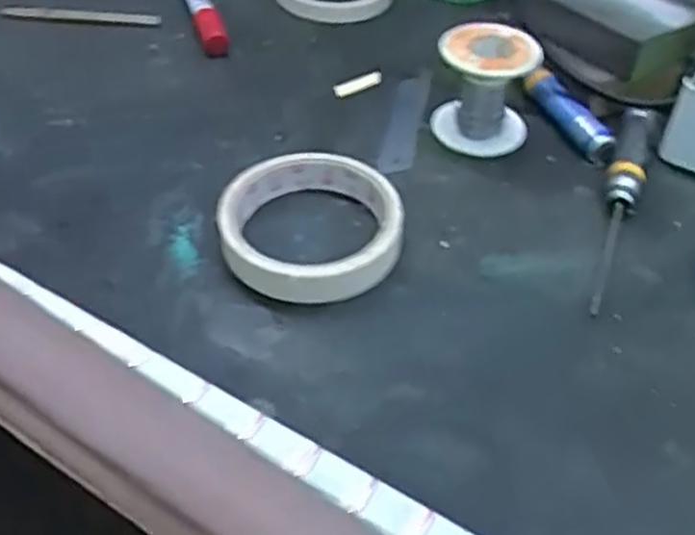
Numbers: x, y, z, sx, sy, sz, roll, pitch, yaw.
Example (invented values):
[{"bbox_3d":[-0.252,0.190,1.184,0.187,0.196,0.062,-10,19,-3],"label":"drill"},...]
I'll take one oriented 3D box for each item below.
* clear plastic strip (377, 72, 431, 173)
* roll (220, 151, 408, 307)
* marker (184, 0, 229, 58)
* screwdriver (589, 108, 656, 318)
[{"bbox_3d":[0.036,-0.091,0.464,0.019,0.004,0.104,8,46,6],"label":"clear plastic strip"},{"bbox_3d":[-0.019,-0.022,0.383,0.089,0.020,0.089,1,46,-1],"label":"roll"},{"bbox_3d":[-0.106,-0.188,0.542,0.017,0.022,0.117,-14,48,-15],"label":"marker"},{"bbox_3d":[0.142,-0.034,0.397,0.019,0.021,0.151,18,48,15],"label":"screwdriver"}]

